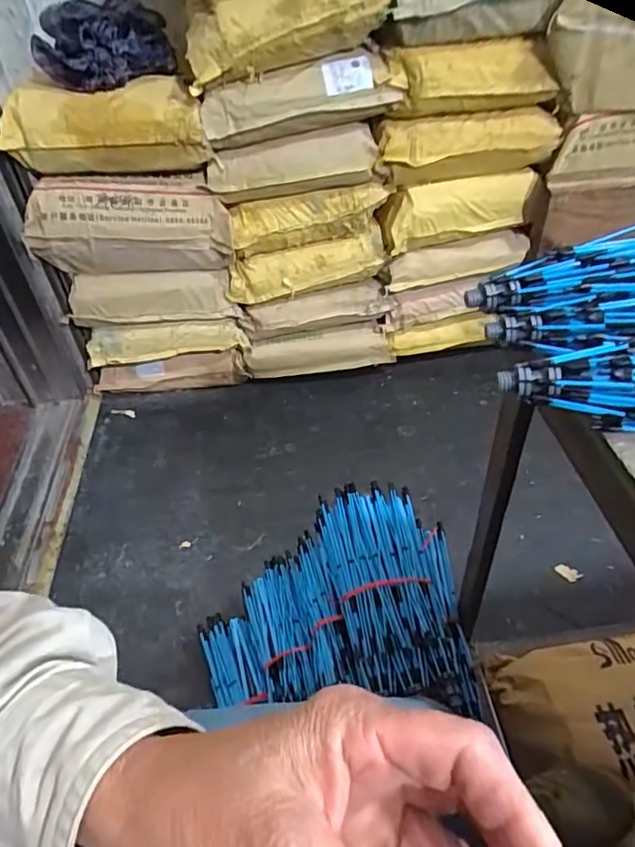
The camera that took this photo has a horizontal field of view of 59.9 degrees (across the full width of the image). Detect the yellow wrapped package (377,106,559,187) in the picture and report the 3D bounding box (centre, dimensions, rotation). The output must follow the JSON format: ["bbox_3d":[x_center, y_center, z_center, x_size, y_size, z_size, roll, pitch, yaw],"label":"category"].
[{"bbox_3d":[0.345,-0.633,1.273,0.416,0.143,0.075,-11,44,-7],"label":"yellow wrapped package"}]

